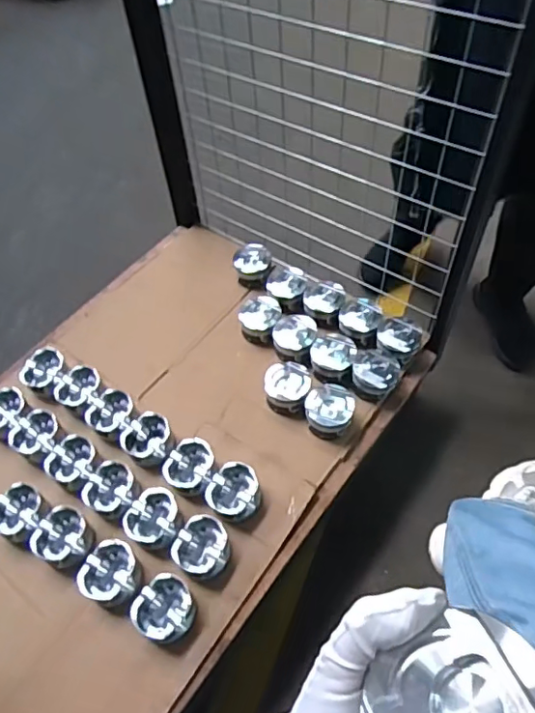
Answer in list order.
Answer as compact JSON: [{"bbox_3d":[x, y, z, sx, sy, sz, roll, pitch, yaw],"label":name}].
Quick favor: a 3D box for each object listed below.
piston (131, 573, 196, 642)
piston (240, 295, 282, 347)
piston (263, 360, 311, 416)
[{"bbox_3d":[-0.150,0.379,0.832,0.083,0.063,0.089,-2,54,3],"label":"piston"},{"bbox_3d":[-0.017,-0.077,1.162,0.088,0.049,0.100,11,55,13],"label":"piston"},{"bbox_3d":[0.039,0.059,1.045,0.087,0.064,0.096,9,55,11],"label":"piston"}]

